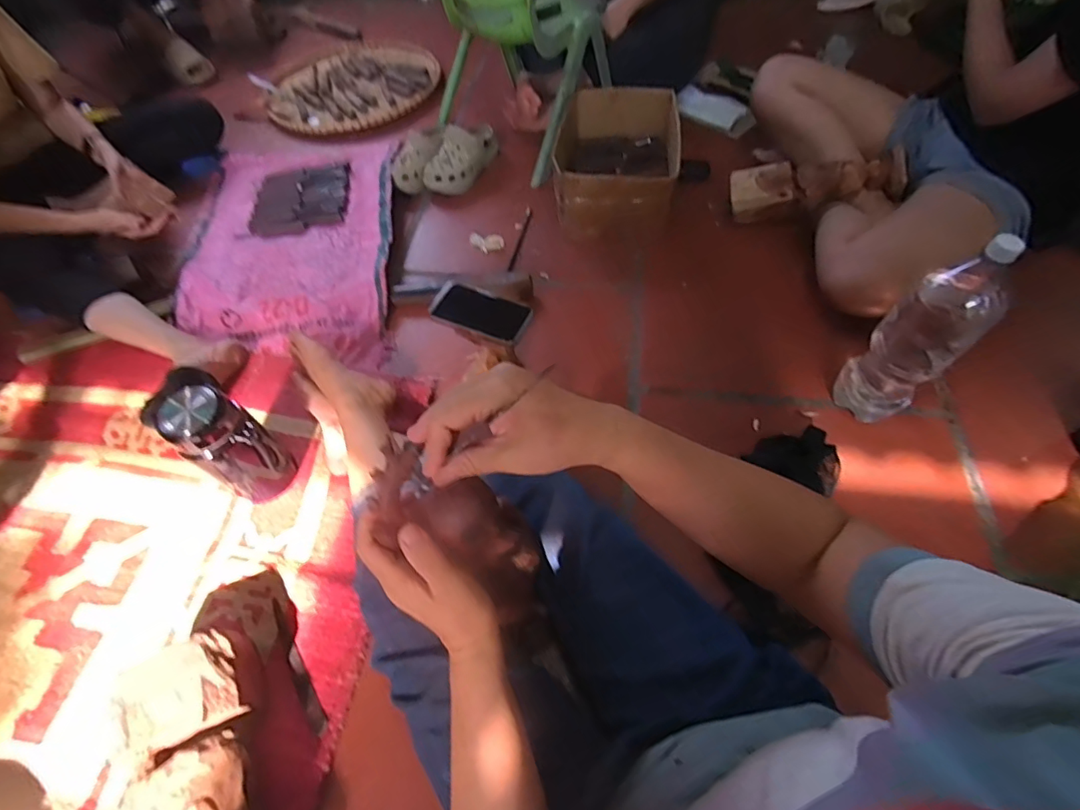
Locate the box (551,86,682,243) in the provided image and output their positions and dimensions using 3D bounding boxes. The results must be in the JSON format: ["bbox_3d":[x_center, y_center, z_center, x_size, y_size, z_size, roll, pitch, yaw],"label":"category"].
[{"bbox_3d":[0.160,-0.513,1.081,0.243,0.150,0.328,6,59,6],"label":"box"}]

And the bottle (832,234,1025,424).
[{"bbox_3d":[0.537,-0.090,0.716,0.075,0.340,0.106,-37,64,-18],"label":"bottle"}]

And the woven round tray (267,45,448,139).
[{"bbox_3d":[-0.558,-0.947,1.480,0.482,0.039,0.481,-1,59,2],"label":"woven round tray"}]

